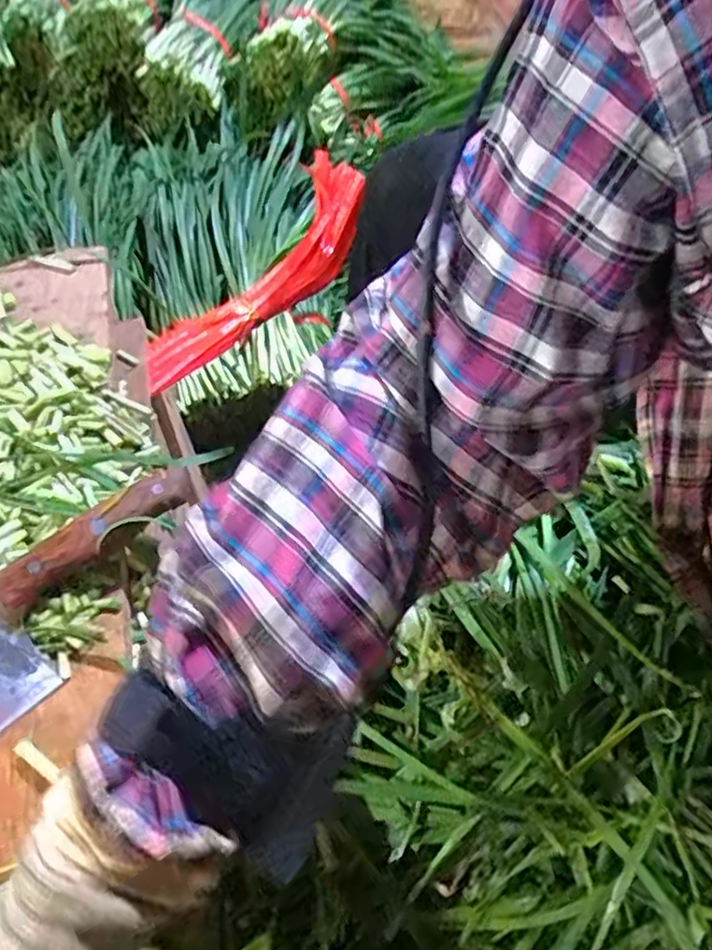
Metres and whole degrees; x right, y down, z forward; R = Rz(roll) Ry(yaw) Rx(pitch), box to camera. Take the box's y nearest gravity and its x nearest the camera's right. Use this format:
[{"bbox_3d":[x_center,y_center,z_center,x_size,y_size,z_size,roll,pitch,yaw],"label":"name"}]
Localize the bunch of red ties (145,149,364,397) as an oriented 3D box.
[{"bbox_3d":[-0.079,-0.155,0.575,0.240,0.077,0.050,-43,62,-3],"label":"bunch of red ties"}]

